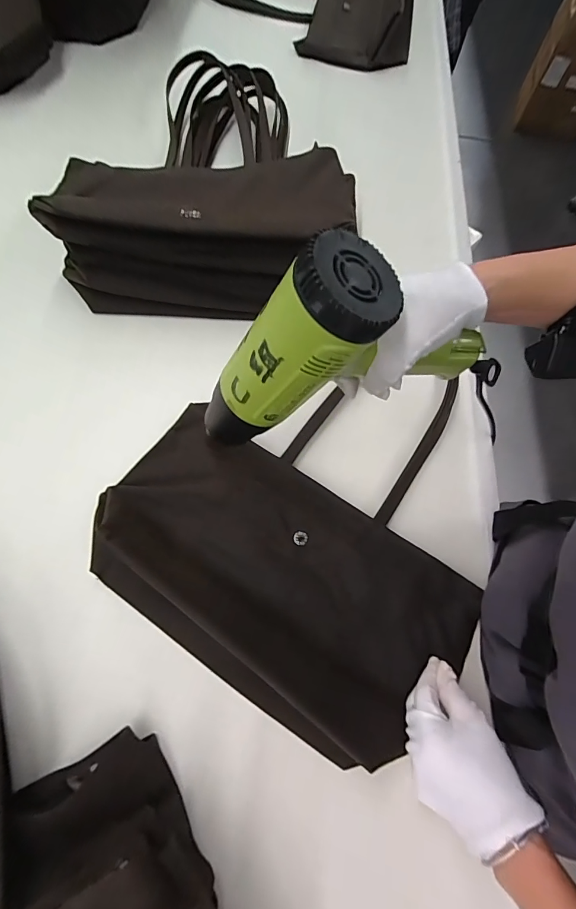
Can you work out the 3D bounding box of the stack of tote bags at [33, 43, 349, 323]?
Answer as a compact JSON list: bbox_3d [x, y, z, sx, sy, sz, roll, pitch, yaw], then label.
[{"bbox_3d":[-0.114,-0.444,0.608,0.403,0.120,0.484,3,68,-2],"label":"stack of tote bags"}]

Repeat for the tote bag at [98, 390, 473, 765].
[{"bbox_3d":[0.024,0.068,0.440,0.392,0.066,0.364,34,70,11],"label":"tote bag"}]

